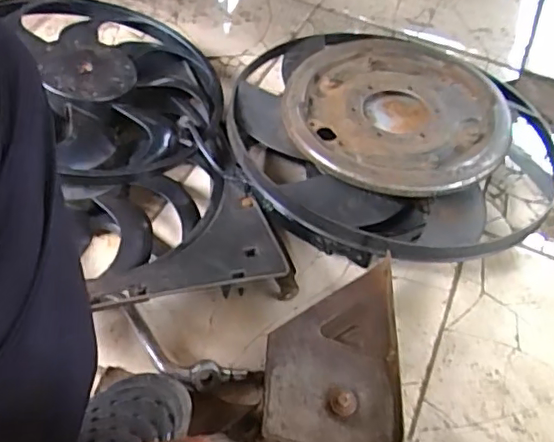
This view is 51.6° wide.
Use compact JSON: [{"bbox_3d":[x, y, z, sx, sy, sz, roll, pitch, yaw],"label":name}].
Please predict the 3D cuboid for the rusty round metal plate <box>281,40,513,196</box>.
[{"bbox_3d":[0.160,-0.150,0.769,0.283,0.033,0.286,2,53,-3],"label":"rusty round metal plate"}]

